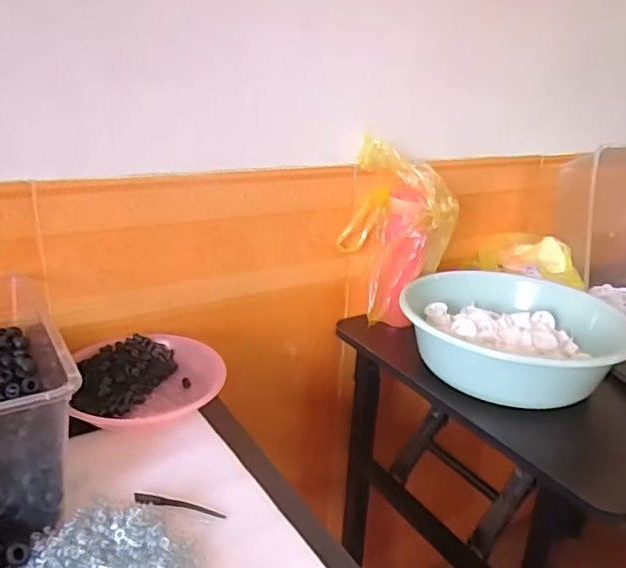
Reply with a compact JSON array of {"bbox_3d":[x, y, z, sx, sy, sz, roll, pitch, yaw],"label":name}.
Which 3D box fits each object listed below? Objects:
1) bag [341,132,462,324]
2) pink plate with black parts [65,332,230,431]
[{"bbox_3d":[0.124,-0.062,0.850,0.162,0.263,0.120,3,21,-1],"label":"bag"},{"bbox_3d":[-0.196,0.110,0.677,0.162,0.051,0.142,-5,23,-20],"label":"pink plate with black parts"}]

